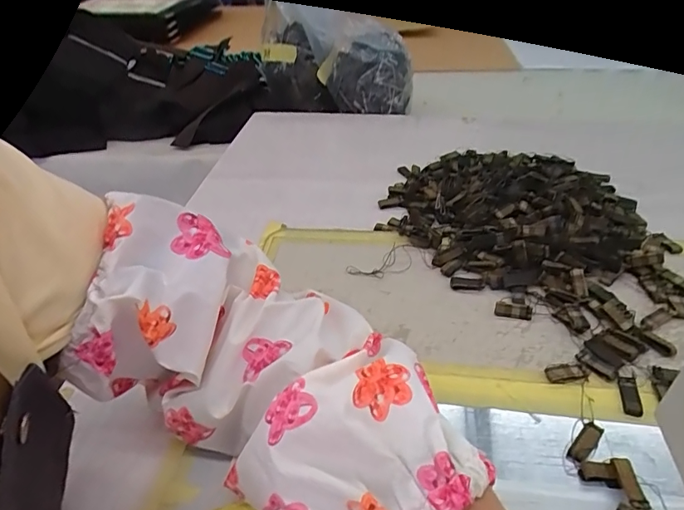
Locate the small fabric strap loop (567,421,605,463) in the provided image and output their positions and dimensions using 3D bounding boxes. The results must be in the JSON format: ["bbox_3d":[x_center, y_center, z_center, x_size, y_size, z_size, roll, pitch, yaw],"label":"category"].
[{"bbox_3d":[0.140,0.106,0.267,0.028,0.005,0.009,-33,46,-32],"label":"small fabric strap loop"}]

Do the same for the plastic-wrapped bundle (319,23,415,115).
[{"bbox_3d":[0.037,-0.274,0.708,0.133,0.112,0.092,-1,38,4],"label":"plastic-wrapped bundle"}]

